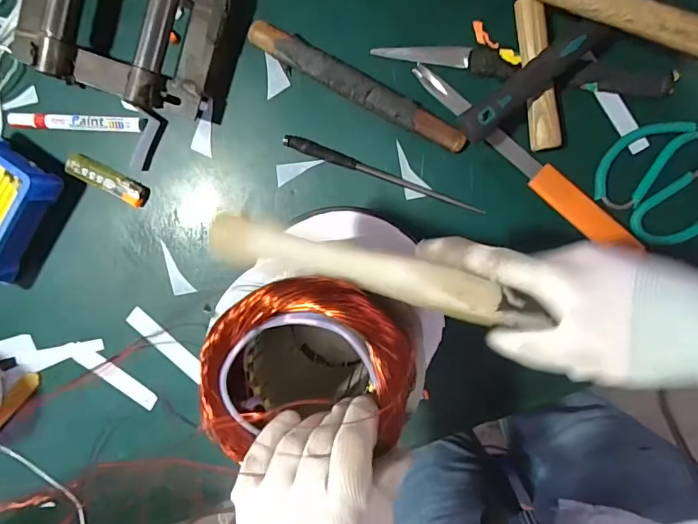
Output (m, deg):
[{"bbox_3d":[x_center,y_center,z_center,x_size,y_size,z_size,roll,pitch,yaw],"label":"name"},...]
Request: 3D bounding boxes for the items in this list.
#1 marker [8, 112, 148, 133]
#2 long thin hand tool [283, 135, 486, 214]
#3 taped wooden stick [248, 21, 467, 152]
[{"bbox_3d":[-0.276,-0.143,0.460,0.141,0.020,0.017,3,98,5],"label":"marker"},{"bbox_3d":[0.033,-0.086,0.444,0.204,0.009,0.014,22,99,2],"label":"long thin hand tool"},{"bbox_3d":[0.008,-0.168,0.430,0.227,0.019,0.026,30,100,1],"label":"taped wooden stick"}]

